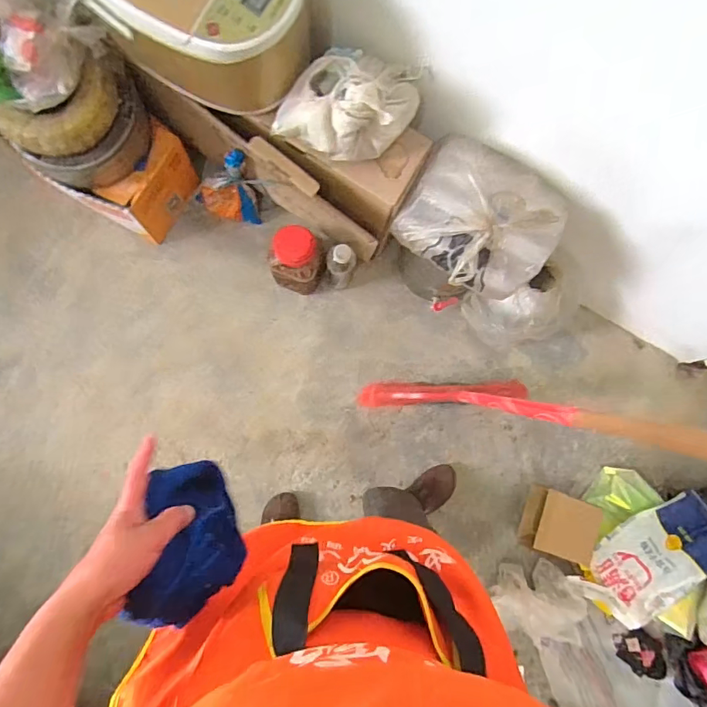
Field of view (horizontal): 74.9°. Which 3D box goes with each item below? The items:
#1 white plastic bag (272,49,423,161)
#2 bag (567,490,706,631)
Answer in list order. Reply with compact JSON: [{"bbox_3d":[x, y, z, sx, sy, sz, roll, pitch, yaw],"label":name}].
[{"bbox_3d":[-0.002,-0.457,0.810,0.226,0.114,0.202,23,81,-2],"label":"white plastic bag"},{"bbox_3d":[0.757,0.519,1.166,0.370,0.085,0.222,-36,90,-8],"label":"bag"}]

